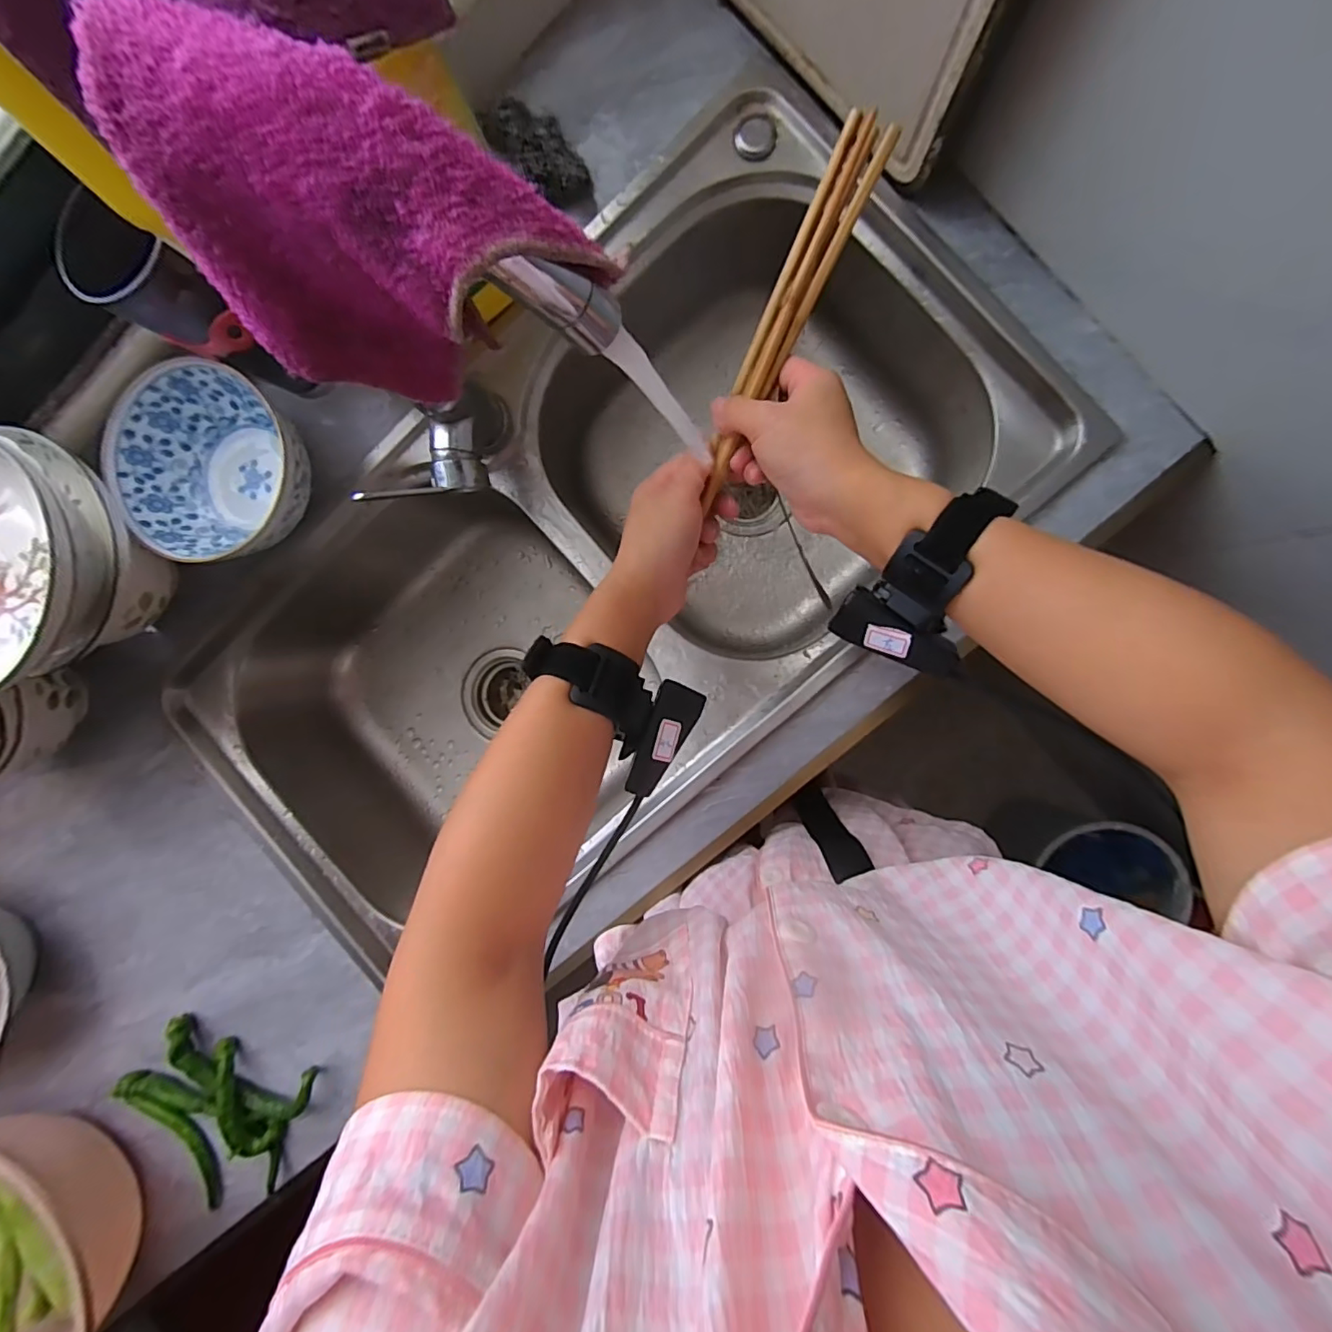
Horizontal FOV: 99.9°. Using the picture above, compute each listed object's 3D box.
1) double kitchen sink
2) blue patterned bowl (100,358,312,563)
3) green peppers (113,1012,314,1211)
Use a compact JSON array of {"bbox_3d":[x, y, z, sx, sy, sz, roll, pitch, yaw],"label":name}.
[{"bbox_3d":[-0.061,-0.089,0.542,0.753,0.178,0.400,-35,89,7],"label":"double kitchen sink"},{"bbox_3d":[-0.354,-0.151,0.447,0.143,0.058,0.133,0,93,7],"label":"blue patterned bowl"},{"bbox_3d":[-0.425,0.416,0.510,0.172,0.026,0.167,21,95,5],"label":"green peppers"}]

